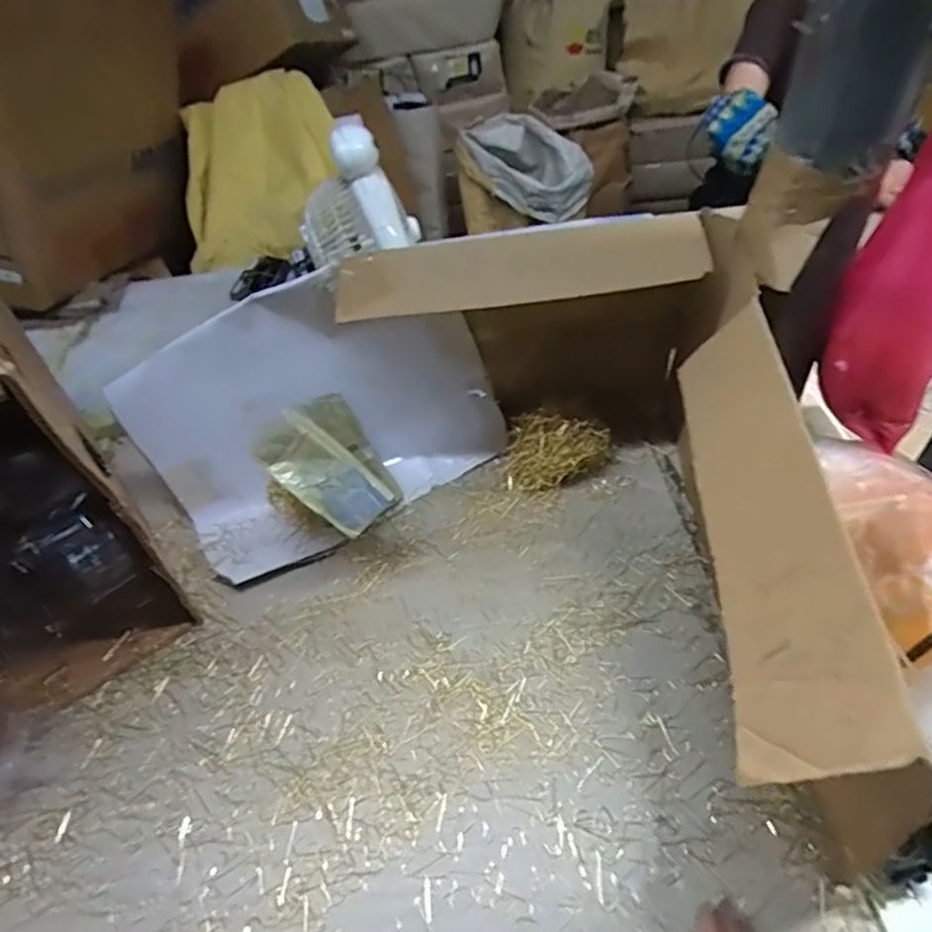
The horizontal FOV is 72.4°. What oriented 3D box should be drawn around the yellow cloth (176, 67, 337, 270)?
[{"bbox_3d":[-0.423,-0.569,1.249,0.329,0.268,0.209,-29,50,-20],"label":"yellow cloth"}]

